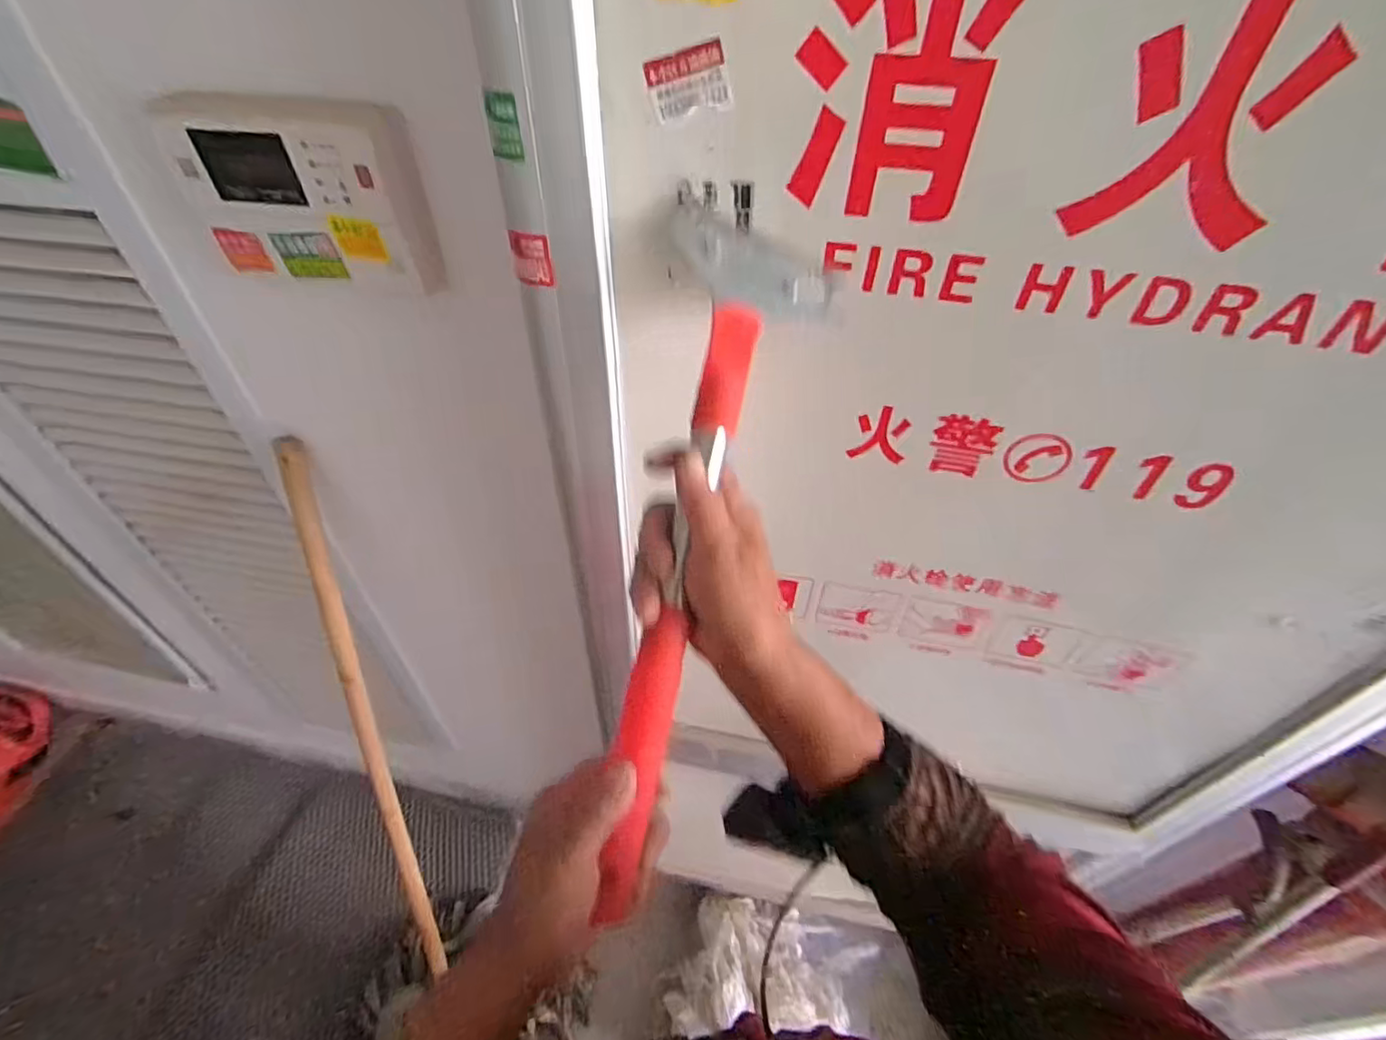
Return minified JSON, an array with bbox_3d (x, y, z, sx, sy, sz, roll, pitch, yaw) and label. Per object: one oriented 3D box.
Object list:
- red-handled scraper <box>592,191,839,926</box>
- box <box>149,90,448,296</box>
[{"bbox_3d":[0.000,0.022,0.335,0.092,0.040,0.378,11,88,9],"label":"red-handled scraper"},{"bbox_3d":[-0.292,-0.245,0.452,0.176,0.127,0.033,7,46,6],"label":"box"}]

